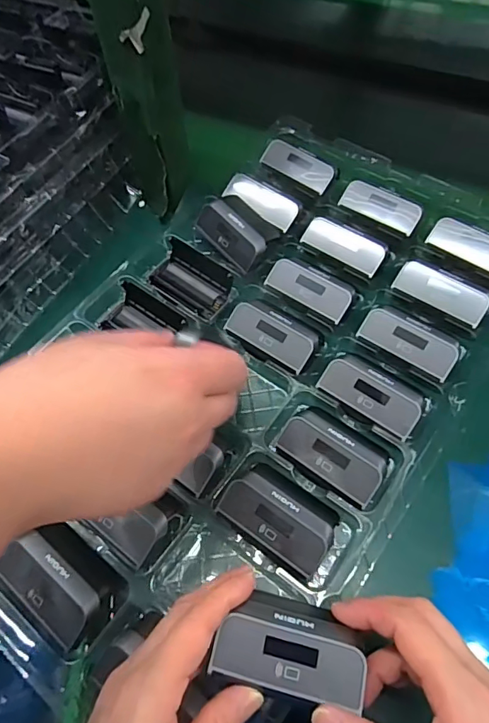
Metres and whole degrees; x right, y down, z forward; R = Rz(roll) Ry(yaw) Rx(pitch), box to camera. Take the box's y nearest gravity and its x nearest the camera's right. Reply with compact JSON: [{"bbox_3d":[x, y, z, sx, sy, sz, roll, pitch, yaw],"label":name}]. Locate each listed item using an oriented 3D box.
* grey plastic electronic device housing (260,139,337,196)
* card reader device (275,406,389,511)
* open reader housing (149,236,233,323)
[{"bbox_3d":[0.054,-0.194,0.463,0.075,0.007,0.033,35,91,15],"label":"grey plastic electronic device housing"},{"bbox_3d":[0.063,0.061,0.326,0.072,0.017,0.050,30,64,19],"label":"card reader device"},{"bbox_3d":[-0.047,-0.072,0.409,0.070,0.027,0.044,32,65,20],"label":"open reader housing"}]

